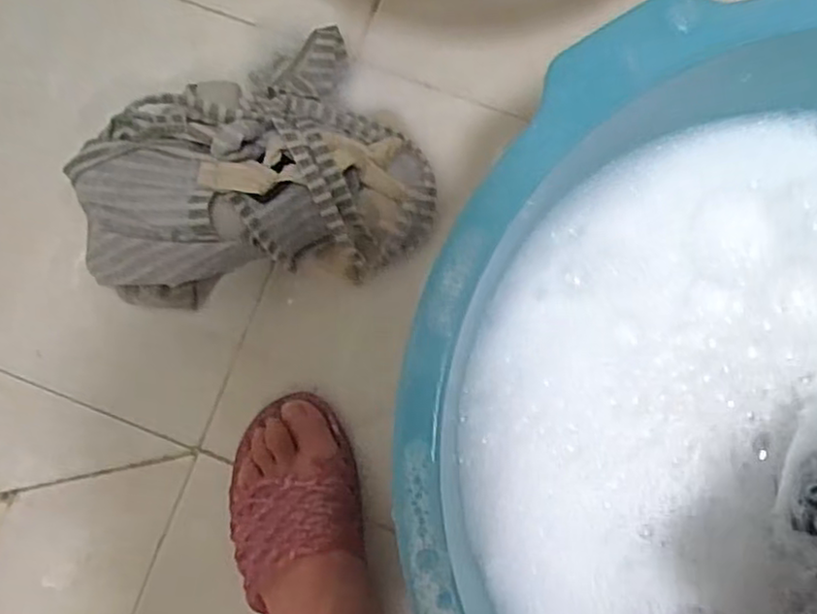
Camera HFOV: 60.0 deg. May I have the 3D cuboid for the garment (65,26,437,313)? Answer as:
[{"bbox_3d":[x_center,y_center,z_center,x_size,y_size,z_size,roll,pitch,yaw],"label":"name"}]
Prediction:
[{"bbox_3d":[-0.111,-0.078,0.468,0.224,0.086,0.150,-35,84,2],"label":"garment"}]

